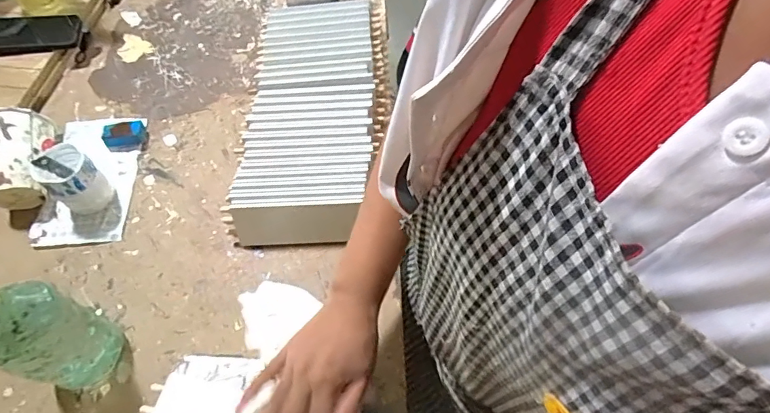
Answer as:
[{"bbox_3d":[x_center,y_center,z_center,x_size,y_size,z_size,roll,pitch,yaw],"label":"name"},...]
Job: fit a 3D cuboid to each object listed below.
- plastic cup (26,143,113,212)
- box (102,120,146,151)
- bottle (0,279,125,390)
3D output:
[{"bbox_3d":[-0.425,-0.034,0.614,0.076,0.080,0.063,34,65,20],"label":"plastic cup"},{"bbox_3d":[-0.406,-0.110,0.697,0.057,0.024,0.046,-16,60,-10],"label":"box"},{"bbox_3d":[-0.341,0.128,0.449,0.066,0.202,0.079,20,61,13],"label":"bottle"}]

